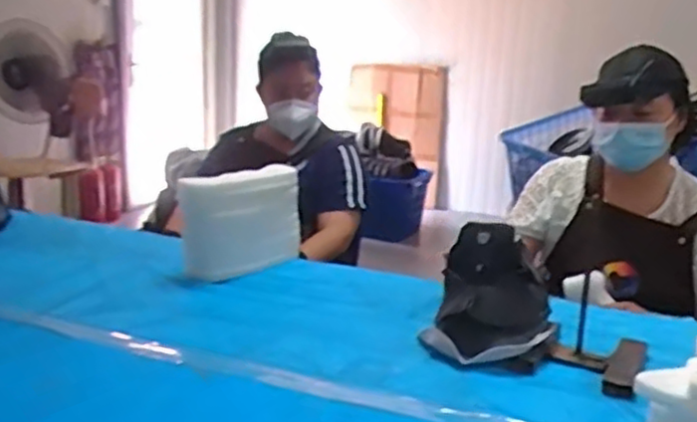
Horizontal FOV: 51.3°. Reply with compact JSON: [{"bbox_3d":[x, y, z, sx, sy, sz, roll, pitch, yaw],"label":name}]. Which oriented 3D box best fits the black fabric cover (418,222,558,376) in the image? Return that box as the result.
[{"bbox_3d":[0.230,0.128,1.139,0.180,0.168,0.251,8,16,21],"label":"black fabric cover"}]

